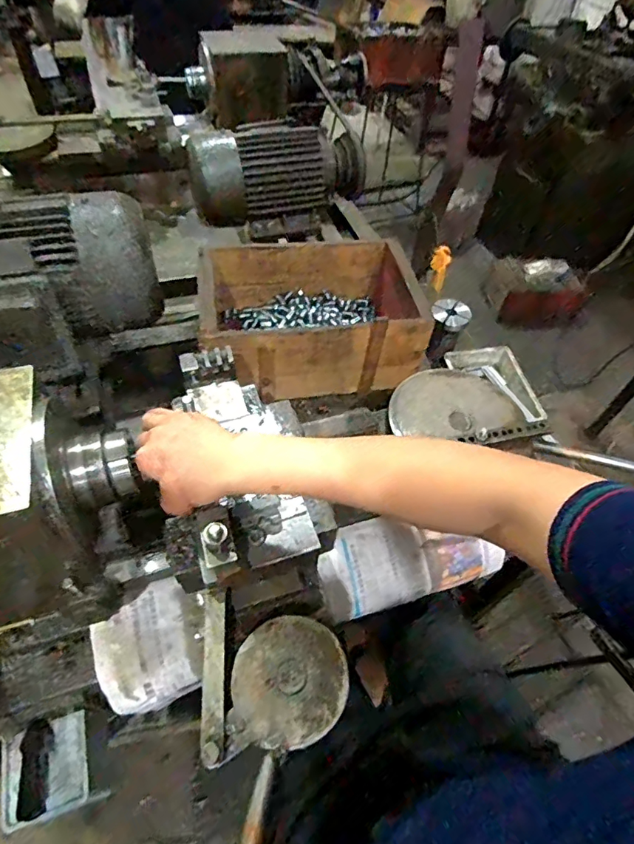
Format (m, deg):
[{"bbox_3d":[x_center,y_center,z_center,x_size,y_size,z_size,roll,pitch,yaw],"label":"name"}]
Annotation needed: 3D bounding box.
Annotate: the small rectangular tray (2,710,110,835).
[{"bbox_3d":[-0.304,0.396,0.543,0.096,0.047,0.096,2,55,-36],"label":"small rectangular tray"}]

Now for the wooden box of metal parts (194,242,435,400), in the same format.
[{"bbox_3d":[-0.006,-0.184,0.816,0.360,0.141,0.253,-4,52,-8],"label":"wooden box of metal parts"}]

